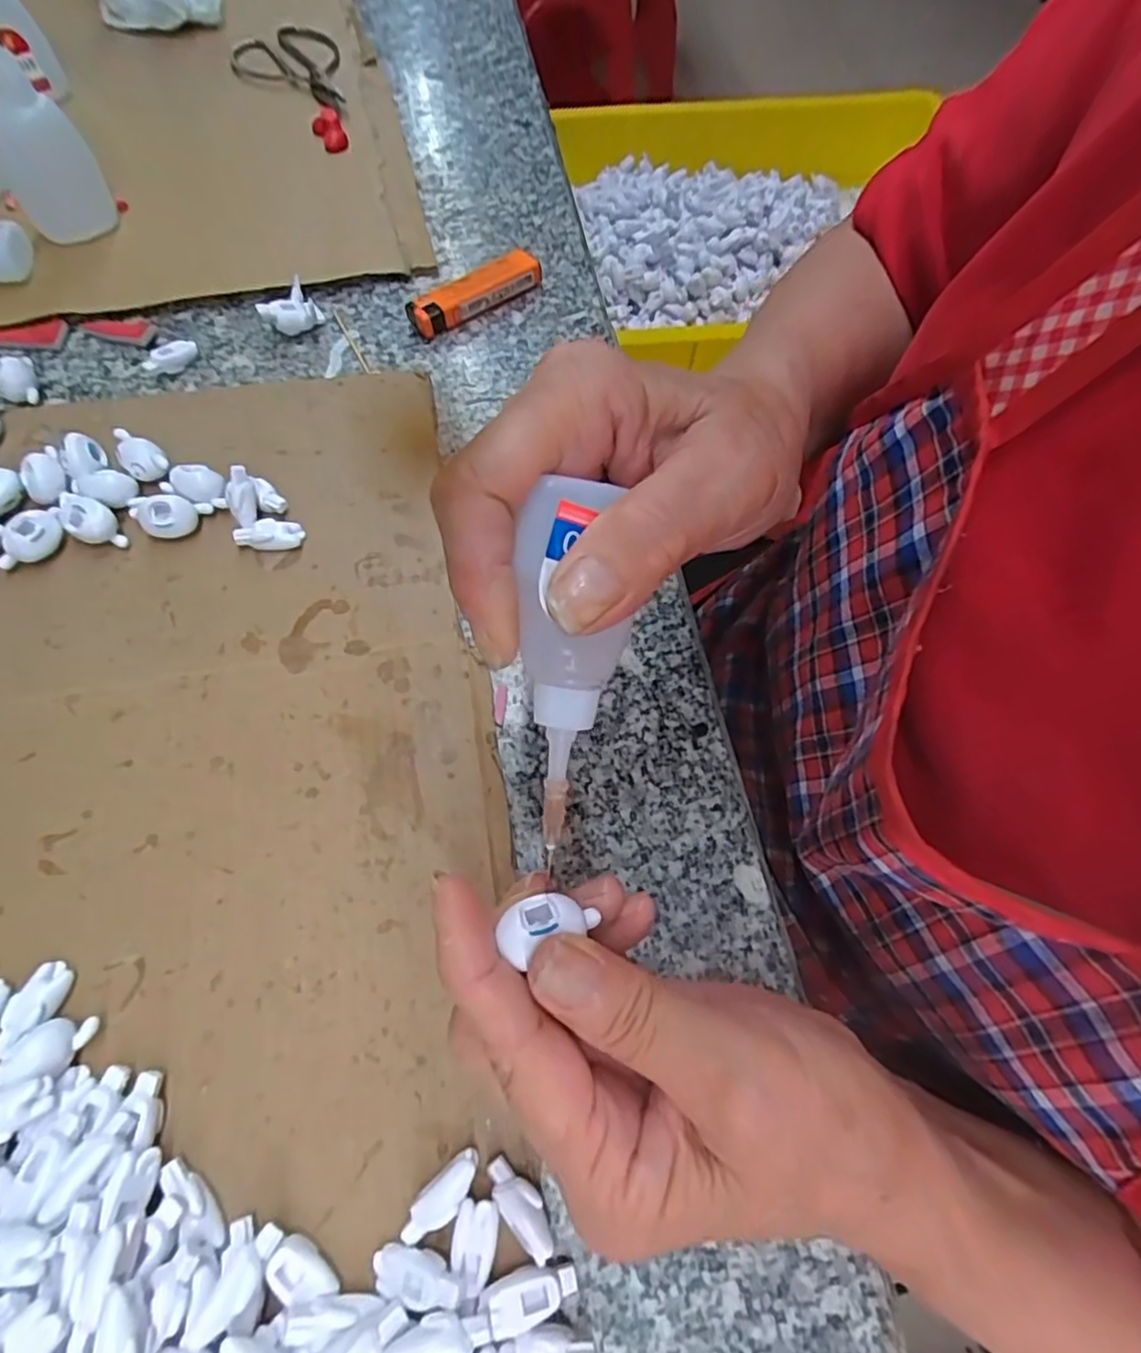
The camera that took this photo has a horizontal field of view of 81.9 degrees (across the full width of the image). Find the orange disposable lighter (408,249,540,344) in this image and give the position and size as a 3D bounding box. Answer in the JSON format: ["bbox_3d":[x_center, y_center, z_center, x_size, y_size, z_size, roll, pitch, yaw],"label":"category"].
[{"bbox_3d":[-0.054,-0.219,0.376,0.081,0.015,0.022,-36,72,-17],"label":"orange disposable lighter"}]

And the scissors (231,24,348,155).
[{"bbox_3d":[-0.193,-0.408,0.451,0.069,0.016,0.146,-11,67,-7],"label":"scissors"}]

